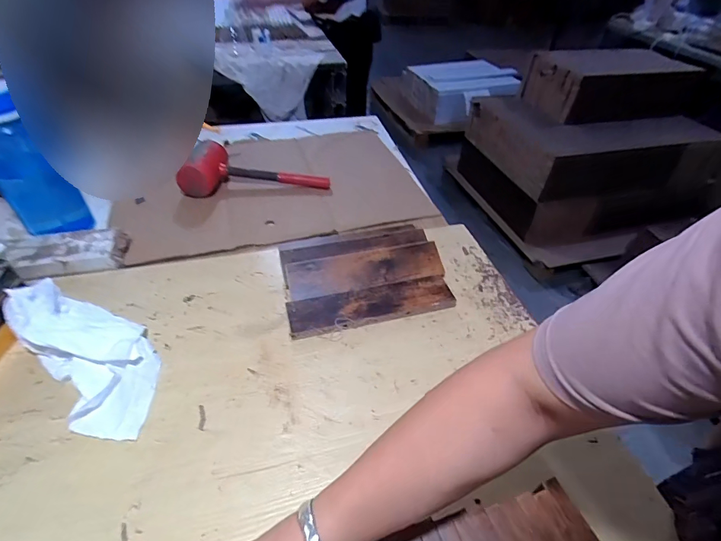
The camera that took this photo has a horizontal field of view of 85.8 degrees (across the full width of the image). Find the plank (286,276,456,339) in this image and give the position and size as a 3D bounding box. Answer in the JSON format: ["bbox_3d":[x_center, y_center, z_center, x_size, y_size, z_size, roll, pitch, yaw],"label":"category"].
[{"bbox_3d":[0.016,0.052,0.583,0.244,0.020,0.066,-9,42,-11],"label":"plank"}]

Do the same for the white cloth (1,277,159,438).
[{"bbox_3d":[-0.342,0.092,0.490,0.271,0.062,0.114,32,50,31],"label":"white cloth"}]

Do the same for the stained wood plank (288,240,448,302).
[{"bbox_3d":[0.008,-0.002,0.627,0.249,0.010,0.066,-9,63,-9],"label":"stained wood plank"}]

